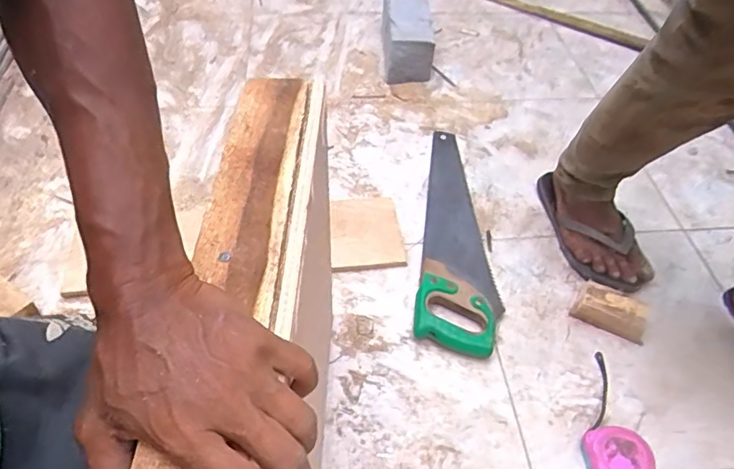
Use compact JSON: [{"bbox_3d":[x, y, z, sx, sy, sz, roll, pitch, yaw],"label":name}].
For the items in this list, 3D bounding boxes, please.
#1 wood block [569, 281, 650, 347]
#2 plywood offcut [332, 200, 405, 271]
[{"bbox_3d":[0.371,0.113,0.794,0.107,0.047,0.063,28,54,19],"label":"wood block"},{"bbox_3d":[-0.006,-0.006,0.895,0.122,0.014,0.151,-2,52,-14],"label":"plywood offcut"}]

